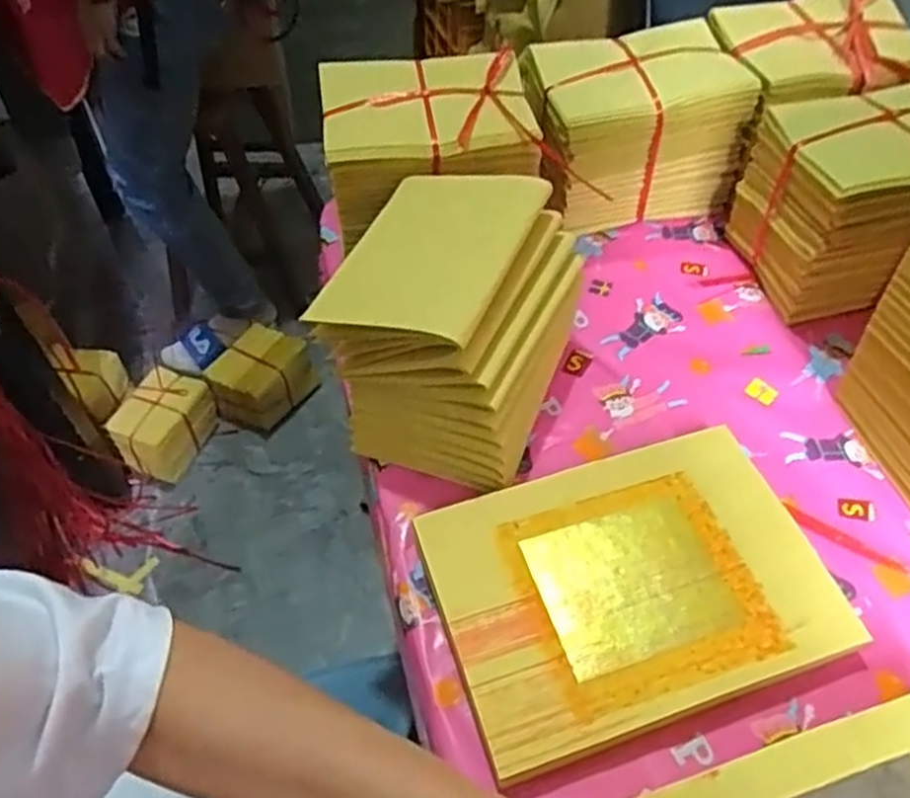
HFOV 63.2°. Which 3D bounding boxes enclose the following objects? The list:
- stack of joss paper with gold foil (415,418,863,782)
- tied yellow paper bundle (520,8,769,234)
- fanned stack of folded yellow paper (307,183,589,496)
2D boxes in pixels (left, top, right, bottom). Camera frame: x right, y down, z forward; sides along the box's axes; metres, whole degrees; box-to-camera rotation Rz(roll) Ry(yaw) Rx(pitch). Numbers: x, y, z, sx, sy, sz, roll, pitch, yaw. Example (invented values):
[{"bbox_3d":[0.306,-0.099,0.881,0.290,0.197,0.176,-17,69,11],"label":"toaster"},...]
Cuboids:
[{"bbox_3d":[0.106,0.115,0.460,0.227,0.025,0.161,-15,54,-11],"label":"stack of joss paper with gold foil"},{"bbox_3d":[0.155,-0.238,0.669,0.176,0.143,0.111,-12,53,-9],"label":"tied yellow paper bundle"},{"bbox_3d":[-0.003,-0.051,0.529,0.152,0.126,0.176,16,54,13],"label":"fanned stack of folded yellow paper"}]

